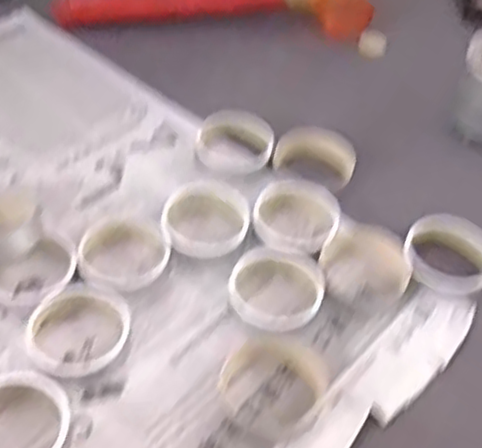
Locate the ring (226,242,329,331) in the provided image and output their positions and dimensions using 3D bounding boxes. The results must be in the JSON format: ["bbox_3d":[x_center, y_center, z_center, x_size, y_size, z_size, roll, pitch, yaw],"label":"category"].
[{"bbox_3d":[0.027,0.045,0.495,0.066,0.017,0.064,3,47,-3],"label":"ring"}]

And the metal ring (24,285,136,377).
[{"bbox_3d":[-0.108,0.069,0.462,0.069,0.019,0.065,3,47,-3],"label":"metal ring"}]

